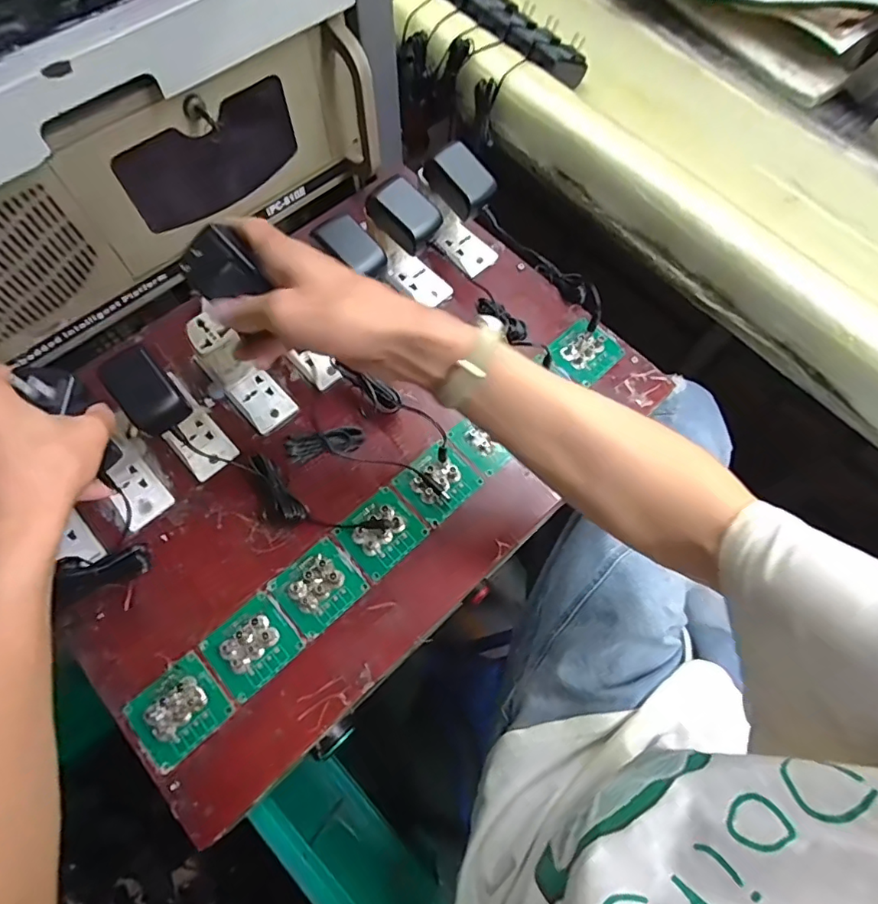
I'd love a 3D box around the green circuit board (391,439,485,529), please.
[{"bbox_3d":[0.000,0.026,0.489,0.068,0.009,0.060,-40,73,-16],"label":"green circuit board"}]

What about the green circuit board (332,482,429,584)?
[{"bbox_3d":[-0.052,0.072,0.471,0.067,0.012,0.062,-42,73,-16],"label":"green circuit board"}]

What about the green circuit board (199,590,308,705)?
[{"bbox_3d":[-0.156,0.161,0.434,0.066,0.005,0.063,-41,73,-16],"label":"green circuit board"}]

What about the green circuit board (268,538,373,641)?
[{"bbox_3d":[-0.105,0.116,0.453,0.066,0.006,0.063,-40,73,-16],"label":"green circuit board"}]

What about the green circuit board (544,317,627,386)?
[{"bbox_3d":[0.152,-0.106,0.546,0.067,0.010,0.064,-41,73,-16],"label":"green circuit board"}]

